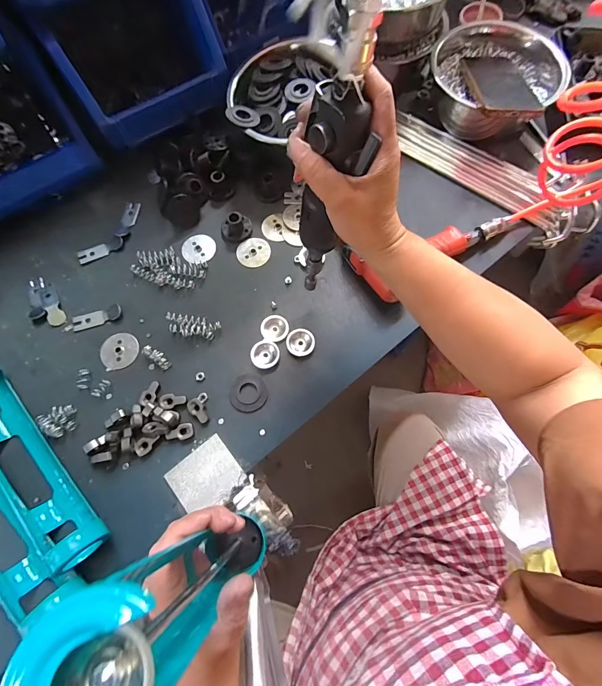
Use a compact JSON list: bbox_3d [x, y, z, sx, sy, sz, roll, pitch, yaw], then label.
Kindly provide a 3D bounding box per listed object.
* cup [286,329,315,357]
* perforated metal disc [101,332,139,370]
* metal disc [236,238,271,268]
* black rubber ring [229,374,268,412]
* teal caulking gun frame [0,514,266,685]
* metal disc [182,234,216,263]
[{"bbox_3d":[0.000,-0.001,0.425,0.034,0.005,0.034,0,72,0],"label":"cup"},{"bbox_3d":[-0.226,0.009,0.427,0.044,0.004,0.047,0,72,0],"label":"perforated metal disc"},{"bbox_3d":[-0.065,-0.126,0.473,0.045,0.004,0.046,0,72,0],"label":"metal disc"},{"bbox_3d":[-0.063,0.059,0.408,0.043,0.004,0.043,0,72,0],"label":"black rubber ring"},{"bbox_3d":[-0.066,0.151,0.214,0.048,0.251,0.052,-20,69,-7],"label":"teal caulking gun frame"},{"bbox_3d":[-0.142,-0.132,0.477,0.045,0.005,0.046,0,72,0],"label":"metal disc"}]

